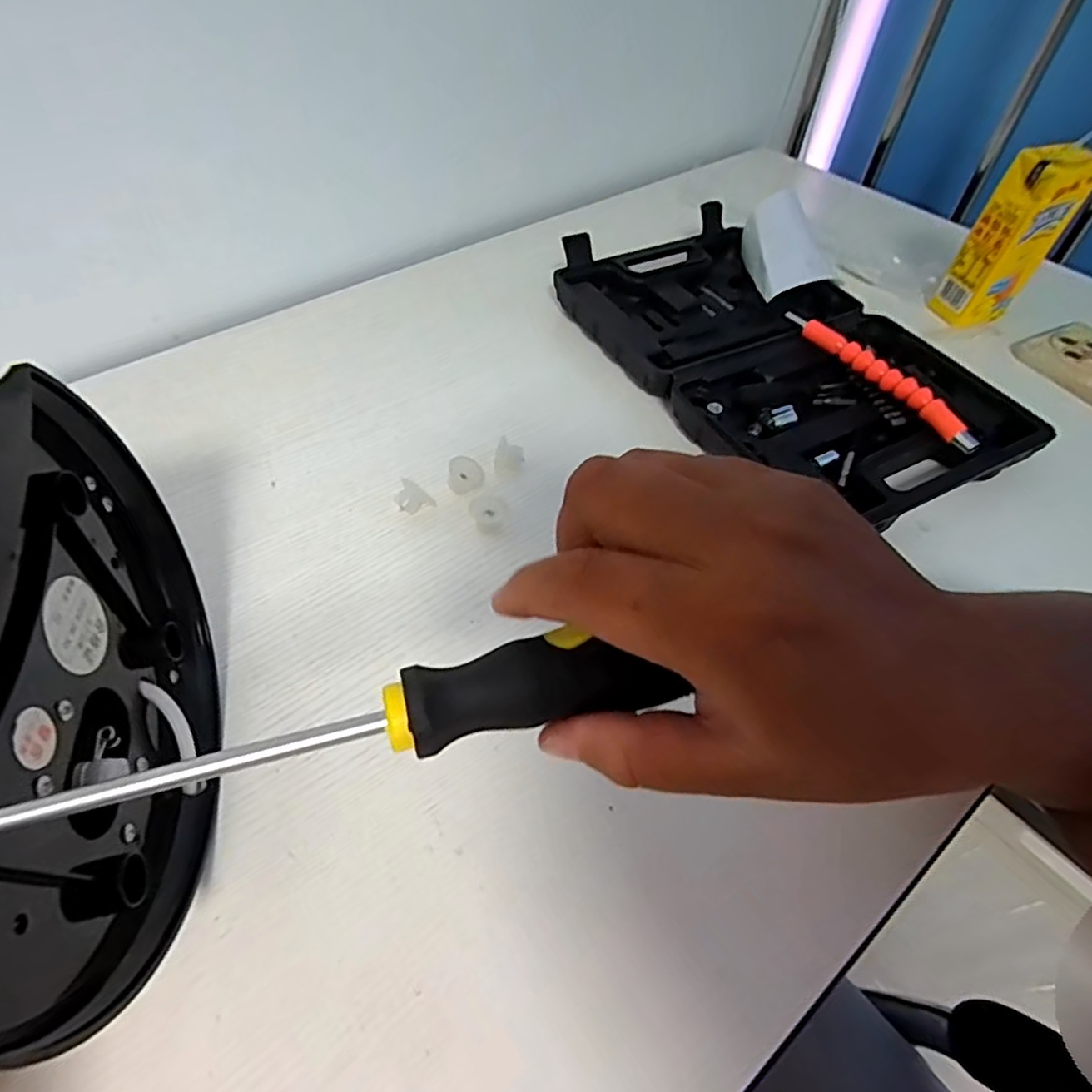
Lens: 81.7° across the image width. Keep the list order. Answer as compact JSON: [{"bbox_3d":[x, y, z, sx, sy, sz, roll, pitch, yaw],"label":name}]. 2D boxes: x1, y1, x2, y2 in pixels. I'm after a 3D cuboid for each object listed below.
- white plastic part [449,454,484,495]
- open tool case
[{"bbox_3d":[-0.052,-0.048,0.414,0.016,0.022,0.024,18,53,12],"label":"white plastic part"},{"bbox_3d":[0.168,-0.158,0.485,0.207,0.040,0.349,-25,57,-21],"label":"open tool case"}]

